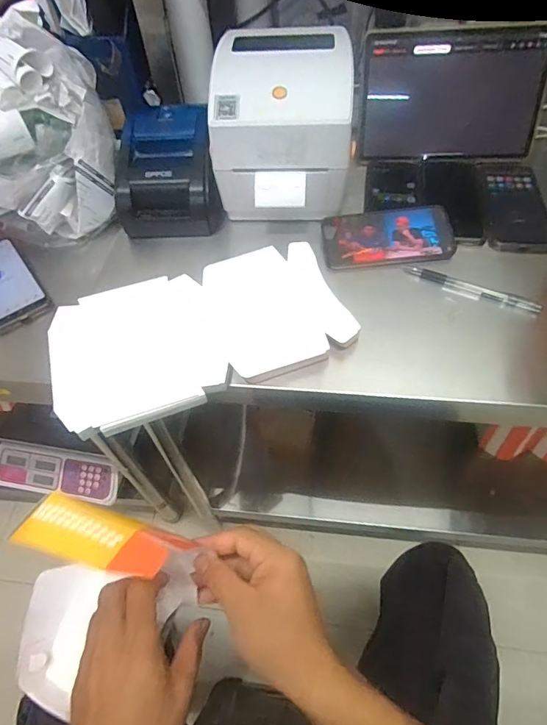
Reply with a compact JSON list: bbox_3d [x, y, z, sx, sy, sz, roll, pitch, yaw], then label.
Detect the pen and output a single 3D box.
[{"bbox_3d":[0.232,-0.087,0.525,0.153,0.008,0.013,22,59,18],"label":"pen"}]

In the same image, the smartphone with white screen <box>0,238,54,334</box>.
[{"bbox_3d":[-0.369,-0.111,0.611,0.075,0.017,0.170,-34,60,-18],"label":"smartphone with white screen"}]

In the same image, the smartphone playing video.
[{"bbox_3d":[0.145,-0.161,0.571,0.159,0.007,0.082,-4,70,4],"label":"smartphone playing video"}]

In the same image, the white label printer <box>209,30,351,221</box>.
[{"bbox_3d":[0.010,-0.302,0.581,0.171,0.153,0.205,2,55,5],"label":"white label printer"}]

